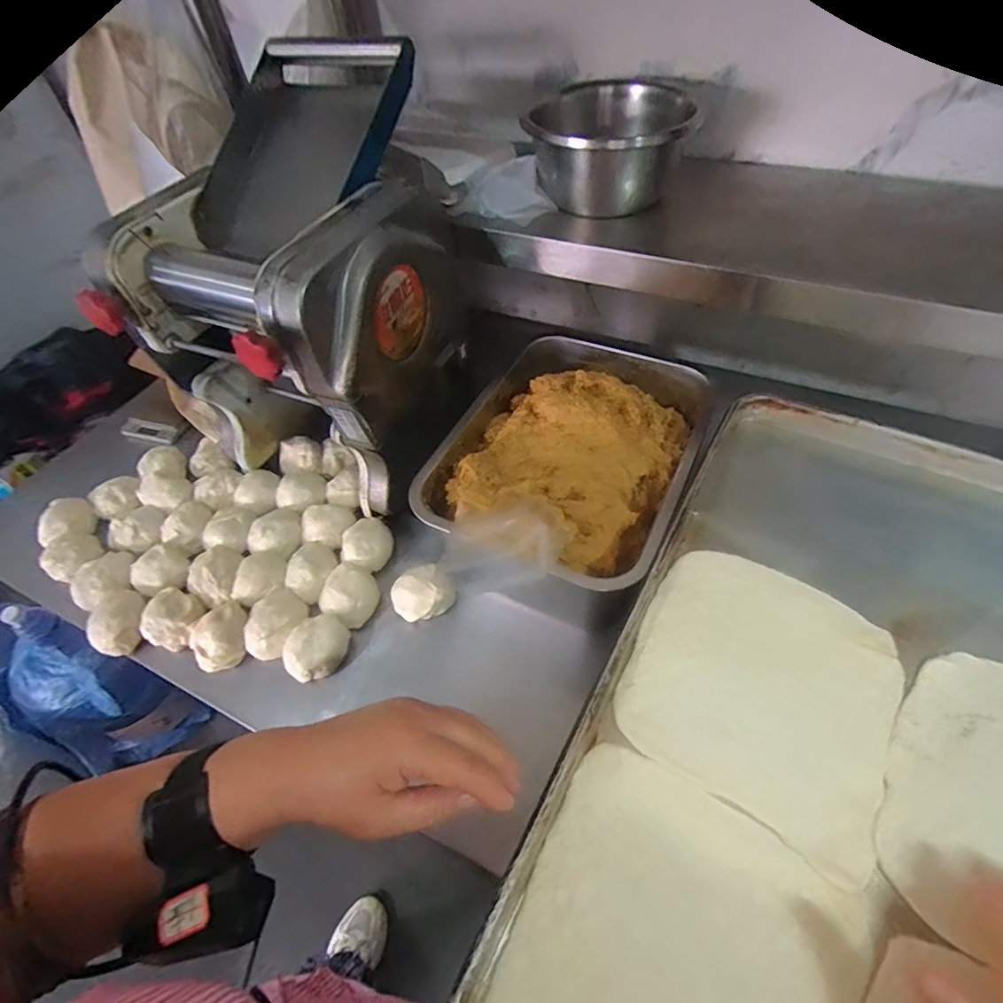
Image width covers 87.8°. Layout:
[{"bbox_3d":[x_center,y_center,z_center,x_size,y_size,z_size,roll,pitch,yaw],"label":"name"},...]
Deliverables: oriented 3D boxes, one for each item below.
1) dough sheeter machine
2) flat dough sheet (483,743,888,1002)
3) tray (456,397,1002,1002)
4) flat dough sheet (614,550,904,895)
[{"bbox_3d":[-0.202,-0.280,0.677,0.317,0.363,0.479,18,55,18],"label":"dough sheeter machine"},{"bbox_3d":[0.100,0.277,0.306,0.183,0.014,0.194,24,58,22],"label":"flat dough sheet"},{"bbox_3d":[0.280,0.171,0.360,0.391,0.036,0.591,23,57,21],"label":"tray"},{"bbox_3d":[0.197,0.136,0.401,0.178,0.010,0.189,25,58,22],"label":"flat dough sheet"}]

